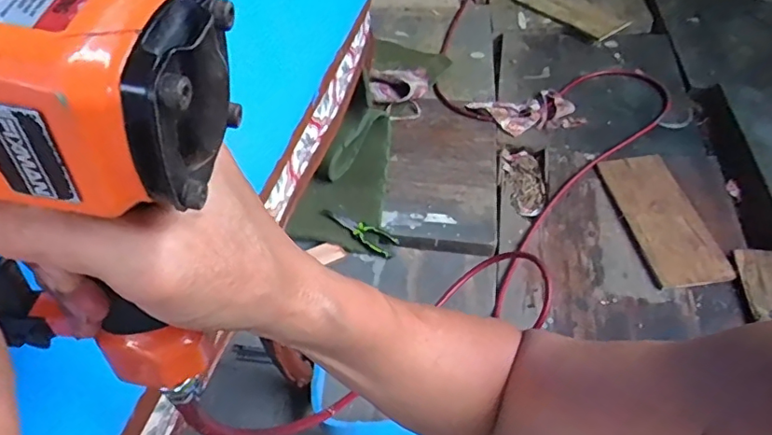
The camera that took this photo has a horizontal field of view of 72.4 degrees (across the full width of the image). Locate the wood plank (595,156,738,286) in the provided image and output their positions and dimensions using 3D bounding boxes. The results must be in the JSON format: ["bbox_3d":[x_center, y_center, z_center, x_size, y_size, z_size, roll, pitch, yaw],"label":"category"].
[{"bbox_3d":[0.673,-0.006,1.284,0.175,0.022,0.388,-10,52,-1],"label":"wood plank"}]

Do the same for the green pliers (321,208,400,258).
[{"bbox_3d":[-0.060,0.024,1.246,0.188,0.011,0.055,33,64,8],"label":"green pliers"}]

